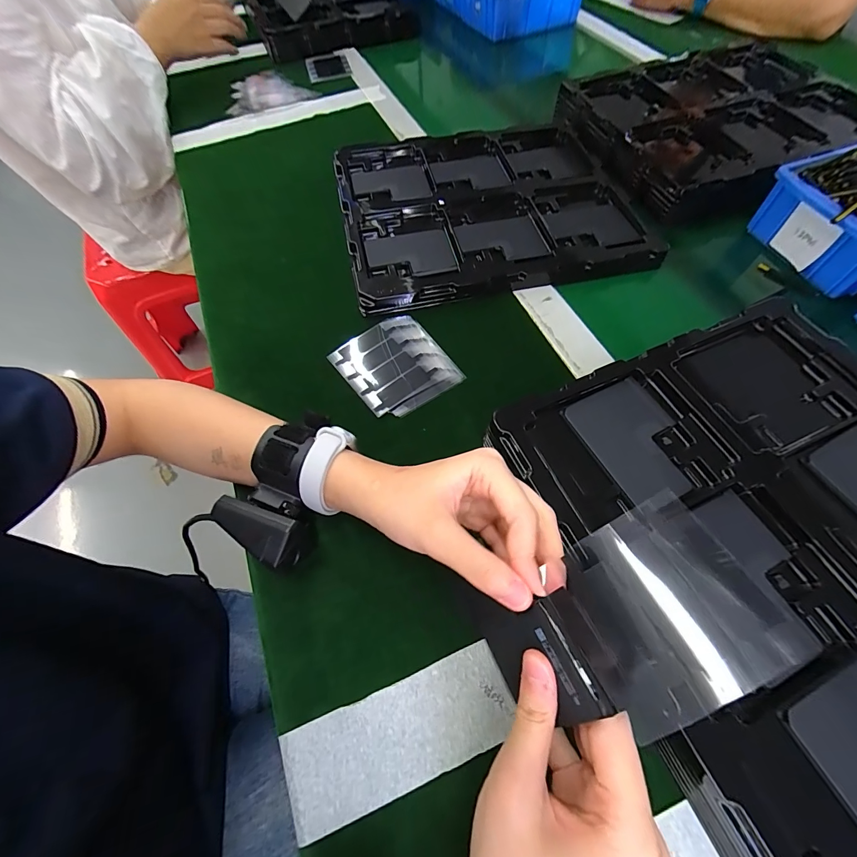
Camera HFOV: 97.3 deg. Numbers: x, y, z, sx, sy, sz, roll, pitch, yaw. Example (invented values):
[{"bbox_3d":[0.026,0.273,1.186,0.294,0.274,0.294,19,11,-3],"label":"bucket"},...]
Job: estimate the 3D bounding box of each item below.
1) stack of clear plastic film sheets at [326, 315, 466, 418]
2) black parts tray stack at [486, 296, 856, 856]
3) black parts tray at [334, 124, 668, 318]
[{"bbox_3d":[-0.030,-0.059,0.349,0.088,0.008,0.098,-36,67,-14],"label":"stack of clear plastic film sheets"},{"bbox_3d":[0.237,0.076,0.241,0.286,0.042,0.319,-22,64,-8],"label":"black parts tray stack"},{"bbox_3d":[0.065,-0.269,0.441,0.321,0.016,0.287,-9,63,-2],"label":"black parts tray"}]

